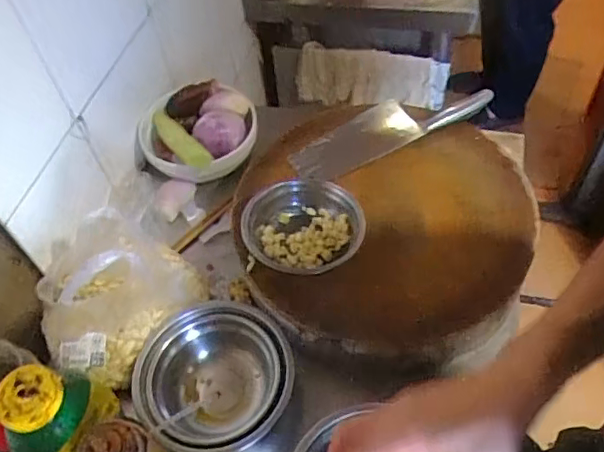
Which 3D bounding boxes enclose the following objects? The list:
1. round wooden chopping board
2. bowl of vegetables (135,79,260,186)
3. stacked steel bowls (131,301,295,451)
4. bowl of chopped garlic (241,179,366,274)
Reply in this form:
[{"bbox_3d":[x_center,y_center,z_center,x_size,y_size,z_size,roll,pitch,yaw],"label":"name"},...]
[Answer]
[{"bbox_3d":[0.090,-0.004,0.742,0.387,0.074,0.349,9,59,13],"label":"round wooden chopping board"},{"bbox_3d":[-0.167,-0.153,0.900,0.182,0.085,0.198,-2,54,3],"label":"bowl of vegetables"},{"bbox_3d":[-0.100,0.182,0.674,0.176,0.090,0.175,-2,54,3],"label":"stacked steel bowls"},{"bbox_3d":[0.003,0.004,0.694,0.150,0.055,0.127,-20,55,-10],"label":"bowl of chopped garlic"}]

